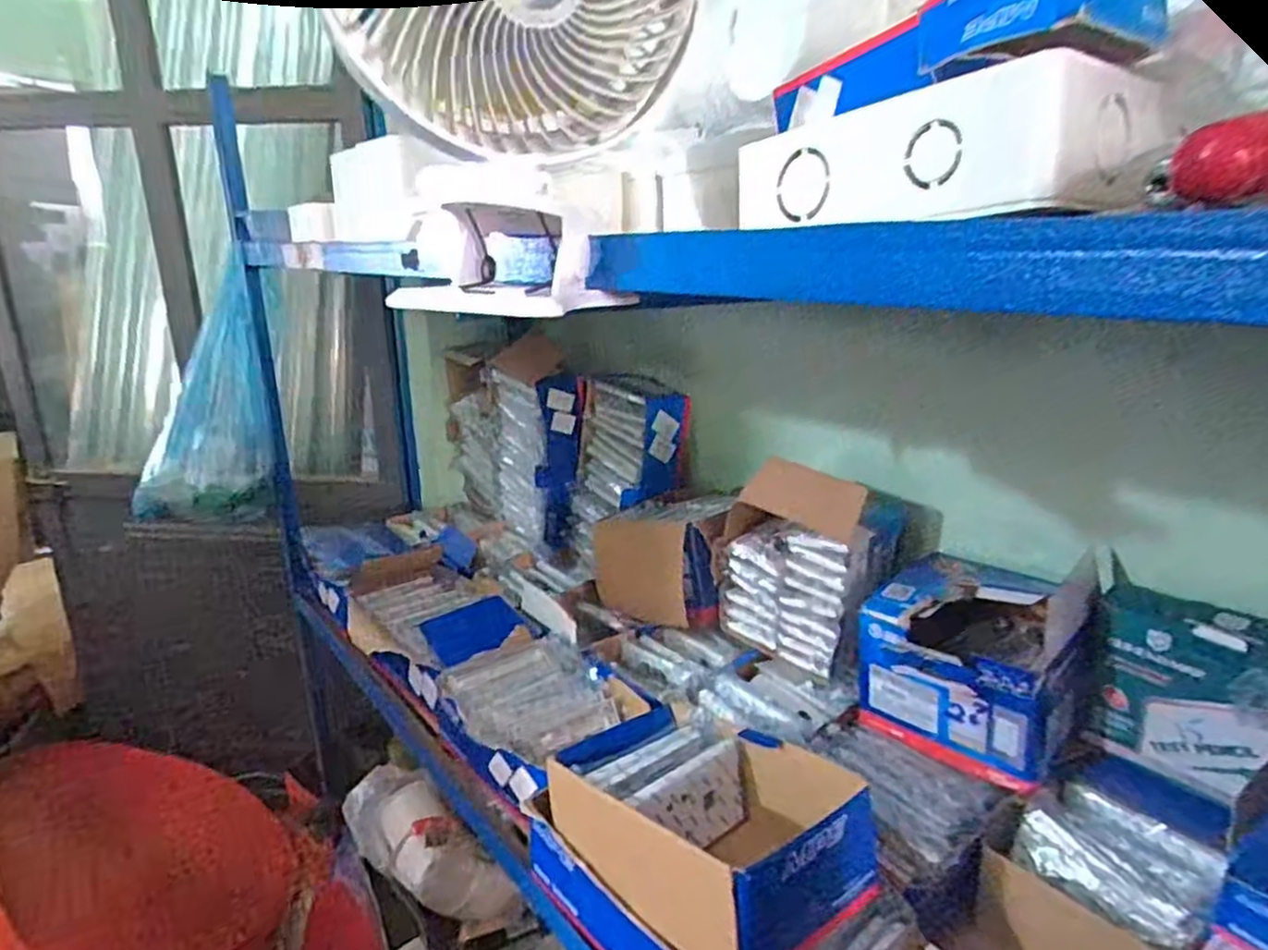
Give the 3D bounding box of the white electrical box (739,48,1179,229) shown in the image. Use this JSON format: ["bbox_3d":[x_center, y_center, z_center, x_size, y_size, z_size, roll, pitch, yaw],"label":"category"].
[{"bbox_3d":[0.122,-0.139,0.313,0.051,0.051,0.165,-13,22,-36],"label":"white electrical box"}]

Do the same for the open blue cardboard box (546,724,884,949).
[{"bbox_3d":[0.057,0.271,0.564,0.160,0.095,0.222,-11,9,-39],"label":"open blue cardboard box"}]

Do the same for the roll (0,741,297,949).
[{"bbox_3d":[-0.834,0.683,1.250,0.584,0.085,0.493,43,19,-3],"label":"roll"}]

